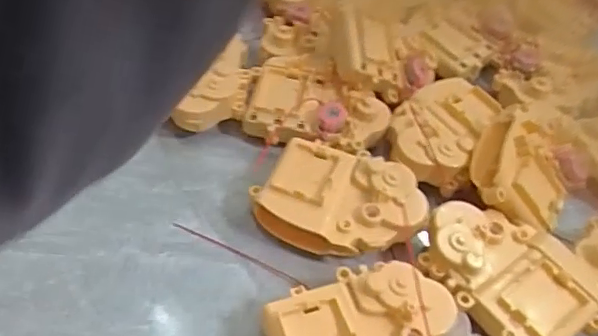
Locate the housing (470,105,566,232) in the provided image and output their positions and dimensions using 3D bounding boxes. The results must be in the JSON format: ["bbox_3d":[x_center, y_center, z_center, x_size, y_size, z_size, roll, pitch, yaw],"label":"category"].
[{"bbox_3d":[0.144,0.000,0.368,0.058,0.026,0.071,31,71,-20],"label":"housing"}]

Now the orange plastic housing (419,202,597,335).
[{"bbox_3d":[0.123,0.063,0.332,0.076,0.034,0.094,-25,57,-26],"label":"orange plastic housing"}]

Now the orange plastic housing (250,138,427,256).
[{"bbox_3d":[0.027,0.021,0.357,0.096,0.033,0.068,19,50,9],"label":"orange plastic housing"}]

